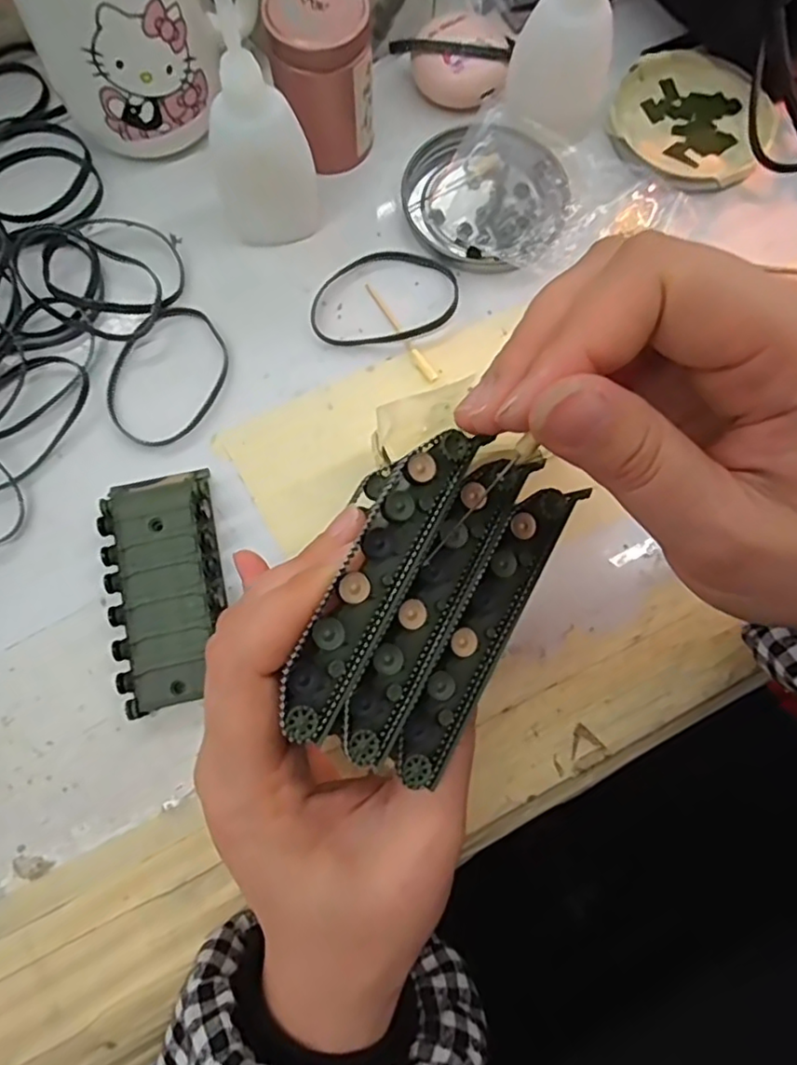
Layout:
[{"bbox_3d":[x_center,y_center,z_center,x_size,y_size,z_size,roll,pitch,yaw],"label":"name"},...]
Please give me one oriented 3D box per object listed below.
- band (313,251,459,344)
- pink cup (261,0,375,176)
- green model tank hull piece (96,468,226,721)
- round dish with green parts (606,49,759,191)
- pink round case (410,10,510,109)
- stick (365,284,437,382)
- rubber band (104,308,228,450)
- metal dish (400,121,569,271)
[{"bbox_3d":[-0.007,-0.112,0.296,0.070,0.004,0.048,-10,77,-3],"label":"band"},{"bbox_3d":[-0.034,-0.207,0.288,0.043,0.064,0.041,0,77,-1],"label":"pink cup"},{"bbox_3d":[-0.094,0.021,0.256,0.043,0.016,0.096,-11,77,-4],"label":"green model tank hull piece"},{"bbox_3d":[0.144,-0.208,0.319,0.071,0.012,0.080,5,77,0],"label":"round dish with green parts"},{"bbox_3d":[0.033,-0.237,0.314,0.048,0.018,0.045,0,77,-1],"label":"pink round case"},{"bbox_3d":[0.001,-0.094,0.292,0.006,0.004,0.060,-29,79,-7],"label":"stick"},{"bbox_3d":[-0.104,-0.072,0.283,0.048,0.006,0.066,32,78,6],"label":"rubber band"},{"bbox_3d":[0.043,-0.164,0.304,0.074,0.009,0.081,0,77,-1],"label":"metal dish"}]

